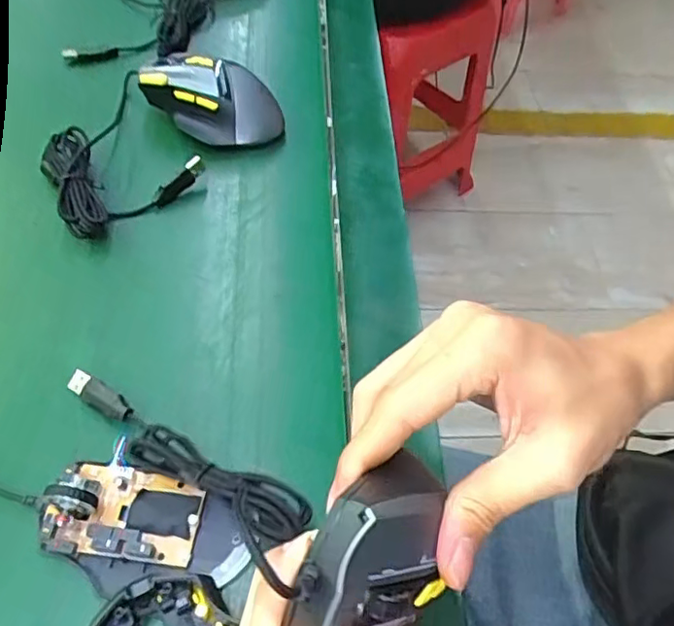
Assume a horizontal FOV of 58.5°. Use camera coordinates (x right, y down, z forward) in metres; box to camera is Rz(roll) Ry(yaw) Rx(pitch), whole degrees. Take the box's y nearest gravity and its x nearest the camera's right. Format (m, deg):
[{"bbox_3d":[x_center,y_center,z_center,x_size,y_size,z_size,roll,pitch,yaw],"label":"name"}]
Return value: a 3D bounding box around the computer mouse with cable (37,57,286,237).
[{"bbox_3d":[-0.144,-0.146,0.464,0.189,0.052,0.120,-36,66,-25],"label":"computer mouse with cable"}]

